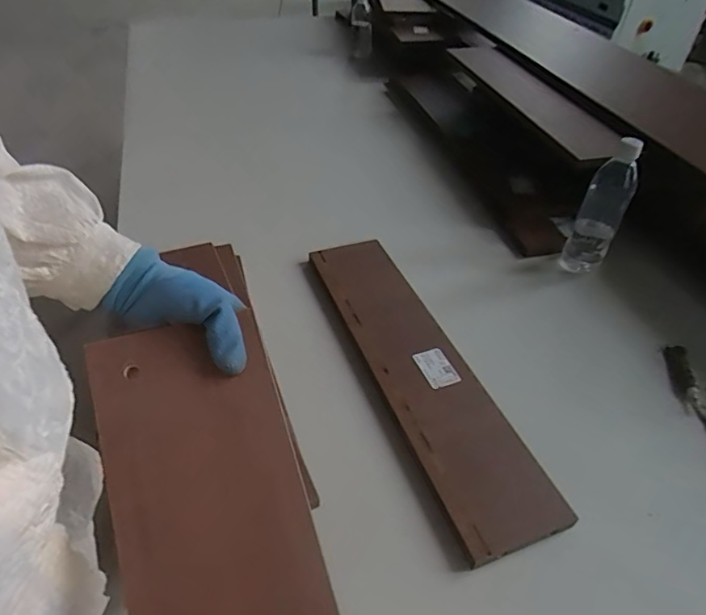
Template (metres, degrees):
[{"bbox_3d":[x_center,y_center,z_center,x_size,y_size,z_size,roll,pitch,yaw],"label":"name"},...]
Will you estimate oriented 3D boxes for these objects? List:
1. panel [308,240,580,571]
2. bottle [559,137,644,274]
[{"bbox_3d":[0.079,0.074,0.675,0.124,0.034,0.504,-14,47,-17],"label":"panel"},{"bbox_3d":[0.395,-0.159,0.795,0.063,0.207,0.067,24,48,21],"label":"bottle"}]

